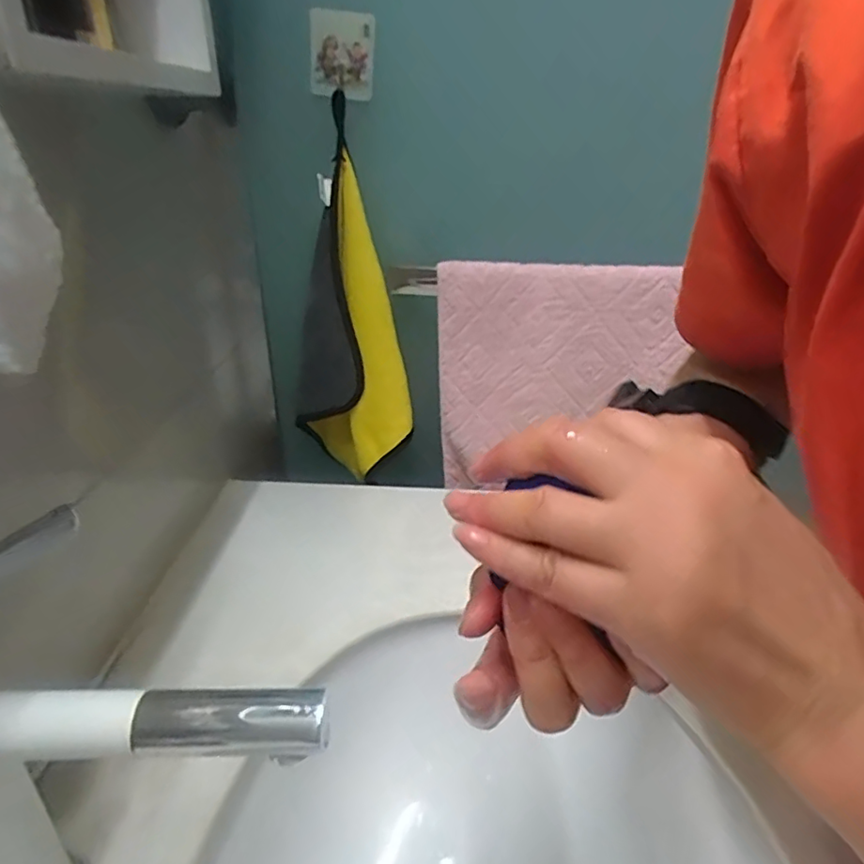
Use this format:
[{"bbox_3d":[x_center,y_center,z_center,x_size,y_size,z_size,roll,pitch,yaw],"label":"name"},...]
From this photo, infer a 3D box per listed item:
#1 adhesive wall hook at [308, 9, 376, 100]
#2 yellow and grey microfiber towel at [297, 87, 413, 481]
[{"bbox_3d":[-0.086,-0.358,0.562,0.060,0.069,0.016,6,28,9],"label":"adhesive wall hook"},{"bbox_3d":[-0.089,-0.116,0.651,0.130,0.345,0.067,10,28,17],"label":"yellow and grey microfiber towel"}]

